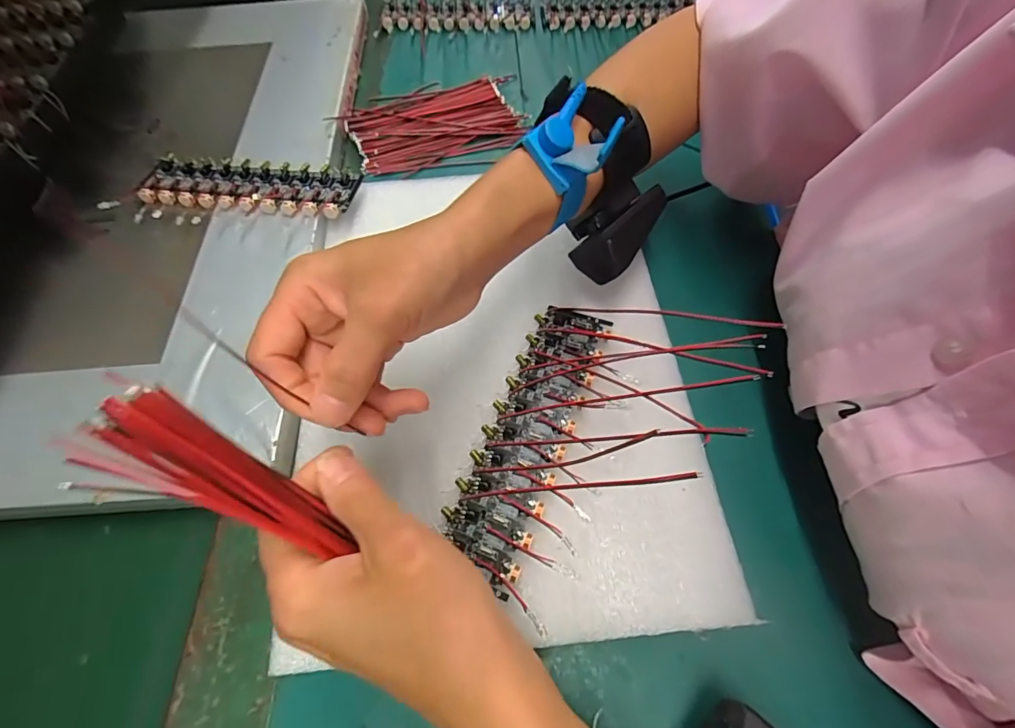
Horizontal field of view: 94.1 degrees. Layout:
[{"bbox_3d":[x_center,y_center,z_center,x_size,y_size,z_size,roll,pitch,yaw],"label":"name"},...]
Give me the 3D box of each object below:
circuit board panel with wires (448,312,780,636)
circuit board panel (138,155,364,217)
[{"bbox_3d":[0.054,0.038,0.251,0.128,0.017,0.178,19,63,13],"label":"circuit board panel with wires"},{"bbox_3d":[-0.191,-0.128,0.349,0.162,0.020,0.048,6,61,6],"label":"circuit board panel"}]

